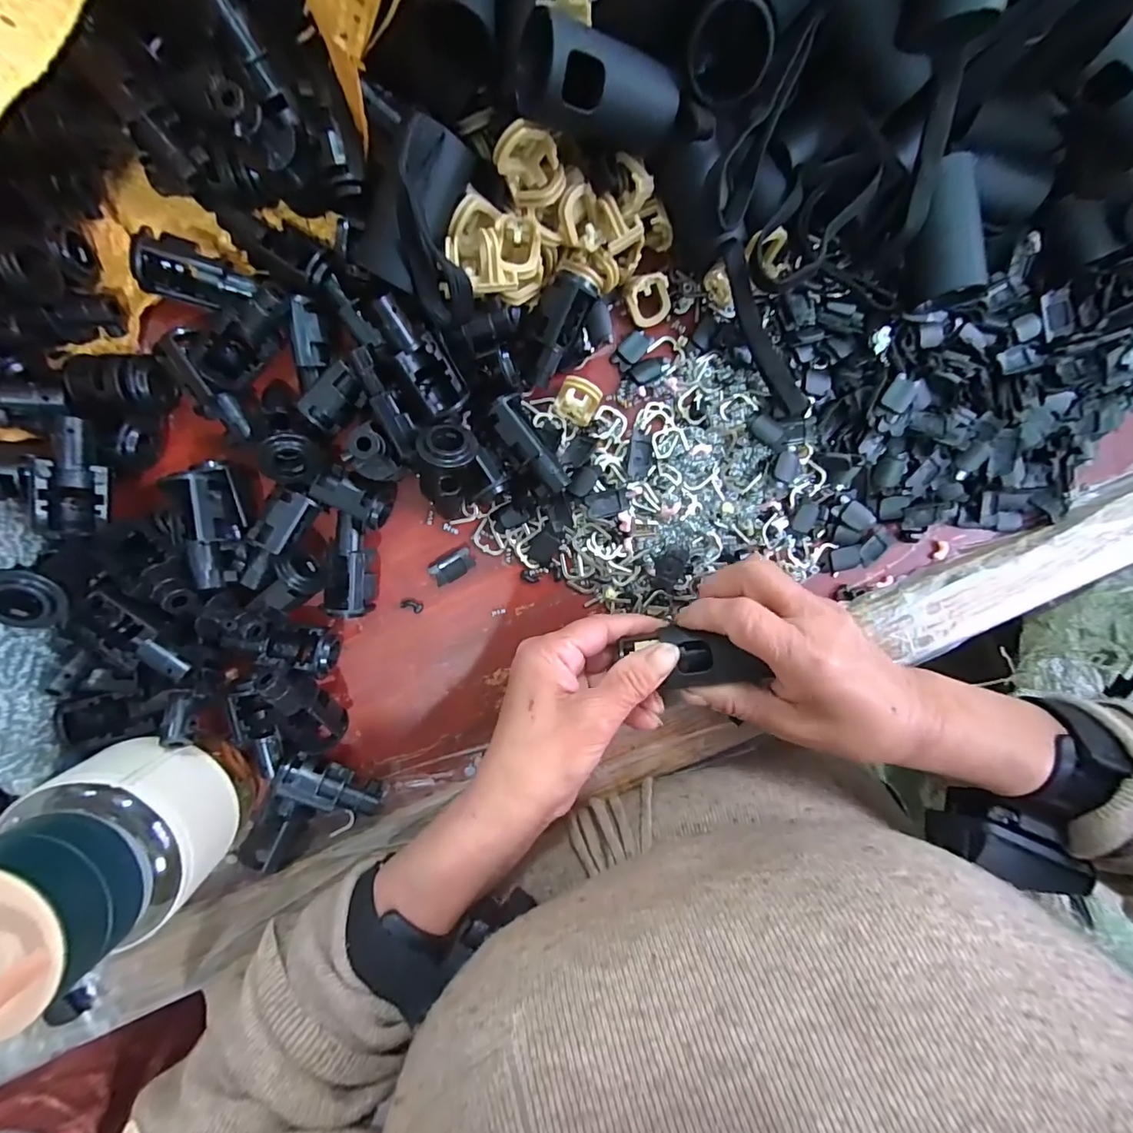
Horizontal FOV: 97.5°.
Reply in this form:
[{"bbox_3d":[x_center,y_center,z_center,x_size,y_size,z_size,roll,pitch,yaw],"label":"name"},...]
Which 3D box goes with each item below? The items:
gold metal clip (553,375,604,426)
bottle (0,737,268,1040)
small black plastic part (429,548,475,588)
[{"bbox_3d":[0.006,-0.087,0.261,0.022,0.019,0.018,15,96,-8],"label":"gold metal clip"},{"bbox_3d":[-0.193,0.123,0.198,0.066,0.116,0.074,-35,100,0],"label":"bottle"},{"bbox_3d":[-0.063,0.000,0.274,0.024,0.004,0.013,-28,100,-2],"label":"small black plastic part"}]

